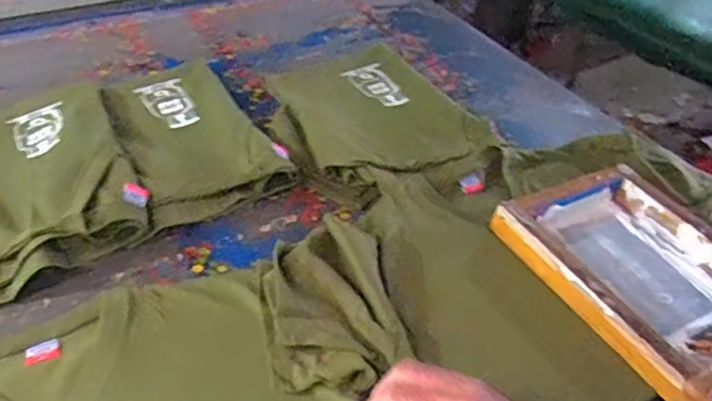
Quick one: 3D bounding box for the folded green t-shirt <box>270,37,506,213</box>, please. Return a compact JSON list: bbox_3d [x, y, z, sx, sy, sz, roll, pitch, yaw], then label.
[{"bbox_3d":[0.009,-0.145,0.955,0.296,0.030,0.360,-19,49,-23],"label":"folded green t-shirt"}]

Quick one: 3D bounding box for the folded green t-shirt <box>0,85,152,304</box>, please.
[{"bbox_3d":[-0.410,-0.043,0.771,0.220,0.058,0.371,-18,49,-23],"label":"folded green t-shirt"}]

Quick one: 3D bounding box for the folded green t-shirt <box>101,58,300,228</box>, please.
[{"bbox_3d":[-0.250,-0.112,0.887,0.187,0.031,0.389,-18,49,-23],"label":"folded green t-shirt"}]

